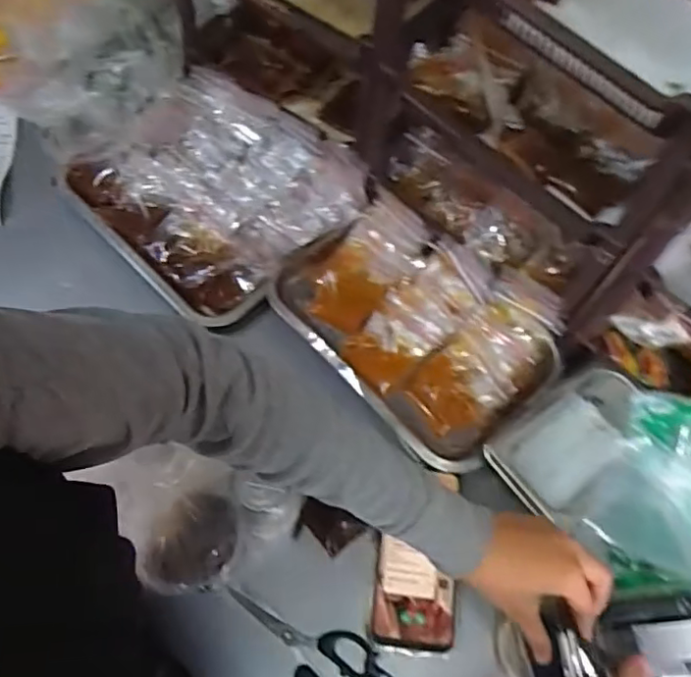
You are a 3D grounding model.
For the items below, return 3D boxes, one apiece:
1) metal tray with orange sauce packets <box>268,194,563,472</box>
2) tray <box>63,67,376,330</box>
[{"bbox_3d":[0.072,-0.016,0.647,0.276,0.059,0.196,42,69,16],"label":"metal tray with orange sauce packets"},{"bbox_3d":[-0.148,-0.171,0.700,0.264,0.054,0.246,40,68,15],"label":"tray"}]

